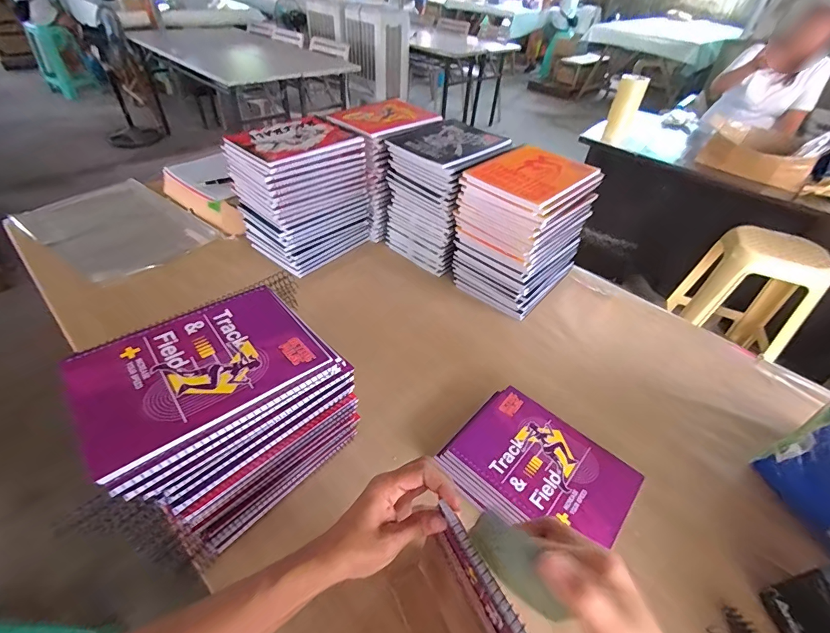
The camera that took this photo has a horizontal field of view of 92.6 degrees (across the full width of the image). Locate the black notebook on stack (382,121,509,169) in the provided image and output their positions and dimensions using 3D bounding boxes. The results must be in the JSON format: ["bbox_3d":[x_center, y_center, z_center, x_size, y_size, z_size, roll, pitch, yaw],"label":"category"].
[{"bbox_3d":[0.073,-0.345,0.784,0.170,0.017,0.208,35,50,29],"label":"black notebook on stack"}]

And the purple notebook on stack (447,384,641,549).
[{"bbox_3d":[0.165,0.188,0.505,0.200,0.006,0.151,33,48,28],"label":"purple notebook on stack"}]

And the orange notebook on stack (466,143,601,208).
[{"bbox_3d":[0.211,-0.253,0.697,0.158,0.016,0.209,36,50,29],"label":"orange notebook on stack"}]

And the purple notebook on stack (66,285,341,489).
[{"bbox_3d":[-0.209,0.044,0.385,0.199,0.010,0.155,-29,52,-32],"label":"purple notebook on stack"}]

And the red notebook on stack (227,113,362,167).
[{"bbox_3d":[-0.223,-0.330,0.737,0.163,0.020,0.197,35,50,29],"label":"red notebook on stack"}]

